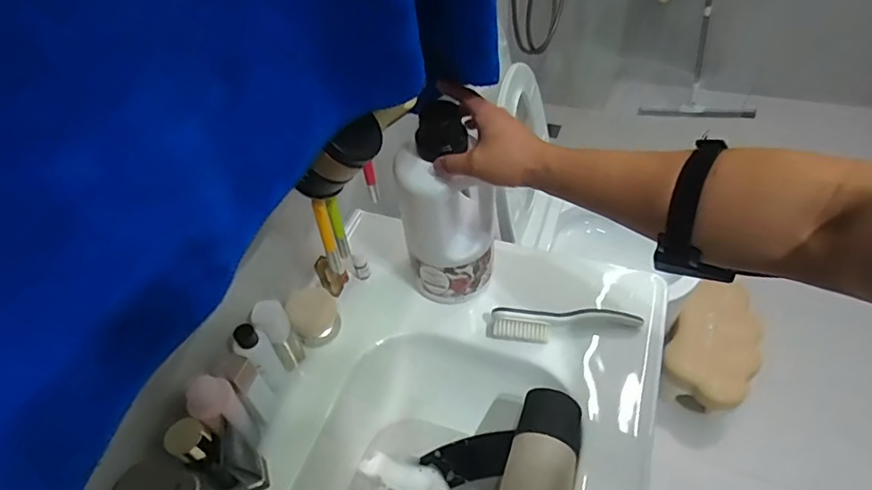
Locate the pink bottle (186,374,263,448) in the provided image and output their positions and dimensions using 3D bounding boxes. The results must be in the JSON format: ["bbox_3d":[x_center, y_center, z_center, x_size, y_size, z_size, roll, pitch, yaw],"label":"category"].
[{"bbox_3d":[-0.231,0.194,0.583,0.034,0.137,0.044,31,58,28],"label":"pink bottle"}]

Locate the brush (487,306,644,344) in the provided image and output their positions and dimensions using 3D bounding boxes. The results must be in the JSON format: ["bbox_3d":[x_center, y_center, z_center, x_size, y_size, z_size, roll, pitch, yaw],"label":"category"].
[{"bbox_3d":[0.170,0.106,0.690,0.199,0.048,0.039,-1,49,4],"label":"brush"}]

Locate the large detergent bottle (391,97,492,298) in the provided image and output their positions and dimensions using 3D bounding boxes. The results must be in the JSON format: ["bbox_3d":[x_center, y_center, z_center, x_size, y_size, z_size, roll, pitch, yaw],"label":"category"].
[{"bbox_3d":[0.014,-0.041,0.664,0.108,0.286,0.094,-14,40,-7],"label":"large detergent bottle"}]

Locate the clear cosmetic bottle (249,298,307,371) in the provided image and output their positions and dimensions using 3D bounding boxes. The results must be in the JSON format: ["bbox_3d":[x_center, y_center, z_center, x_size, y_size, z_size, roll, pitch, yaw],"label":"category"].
[{"bbox_3d":[-0.196,0.118,0.661,0.036,0.122,0.030,-34,55,-22],"label":"clear cosmetic bottle"}]

